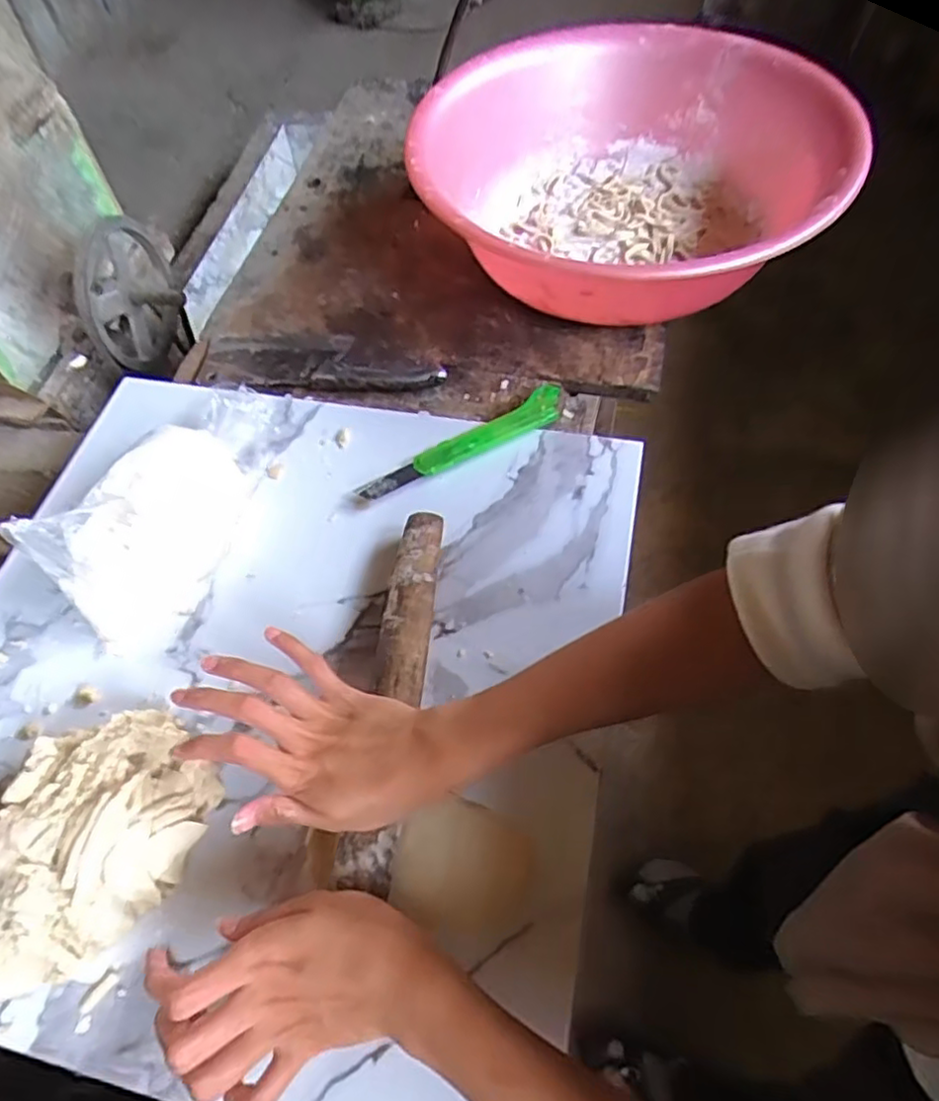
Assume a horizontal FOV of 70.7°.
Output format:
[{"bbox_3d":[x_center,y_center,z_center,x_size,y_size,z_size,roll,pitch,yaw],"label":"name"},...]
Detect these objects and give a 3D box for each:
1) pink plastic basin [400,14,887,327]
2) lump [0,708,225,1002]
[{"bbox_3d":[0.177,-0.367,0.679,0.446,0.142,0.446,-1,57,1],"label":"pink plastic basin"},{"bbox_3d":[-0.238,0.173,0.399,0.163,0.060,0.127,-36,63,-19],"label":"lump"}]

